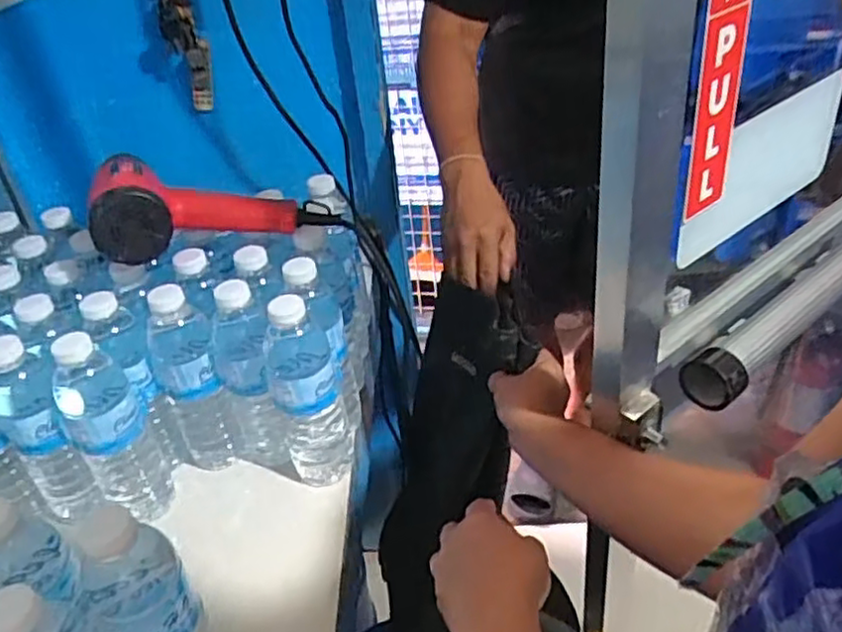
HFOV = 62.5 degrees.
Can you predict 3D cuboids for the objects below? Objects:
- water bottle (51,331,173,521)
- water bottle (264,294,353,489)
[{"bbox_3d":[-0.280,0.104,0.635,0.077,0.198,0.061,-24,39,-22],"label":"water bottle"},{"bbox_3d":[-0.101,0.065,0.649,0.073,0.196,0.071,-14,36,-10],"label":"water bottle"}]

